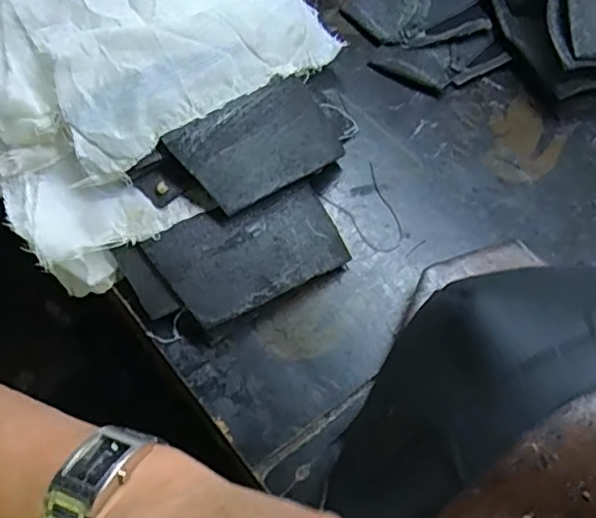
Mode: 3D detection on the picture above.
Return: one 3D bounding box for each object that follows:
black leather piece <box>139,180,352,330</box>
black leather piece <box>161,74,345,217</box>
[{"bbox_3d":[-0.028,-0.004,0.366,0.109,0.018,0.061,-22,68,-13],"label":"black leather piece"},{"bbox_3d":[-0.020,-0.072,0.381,0.105,0.013,0.062,-35,90,-28],"label":"black leather piece"}]

